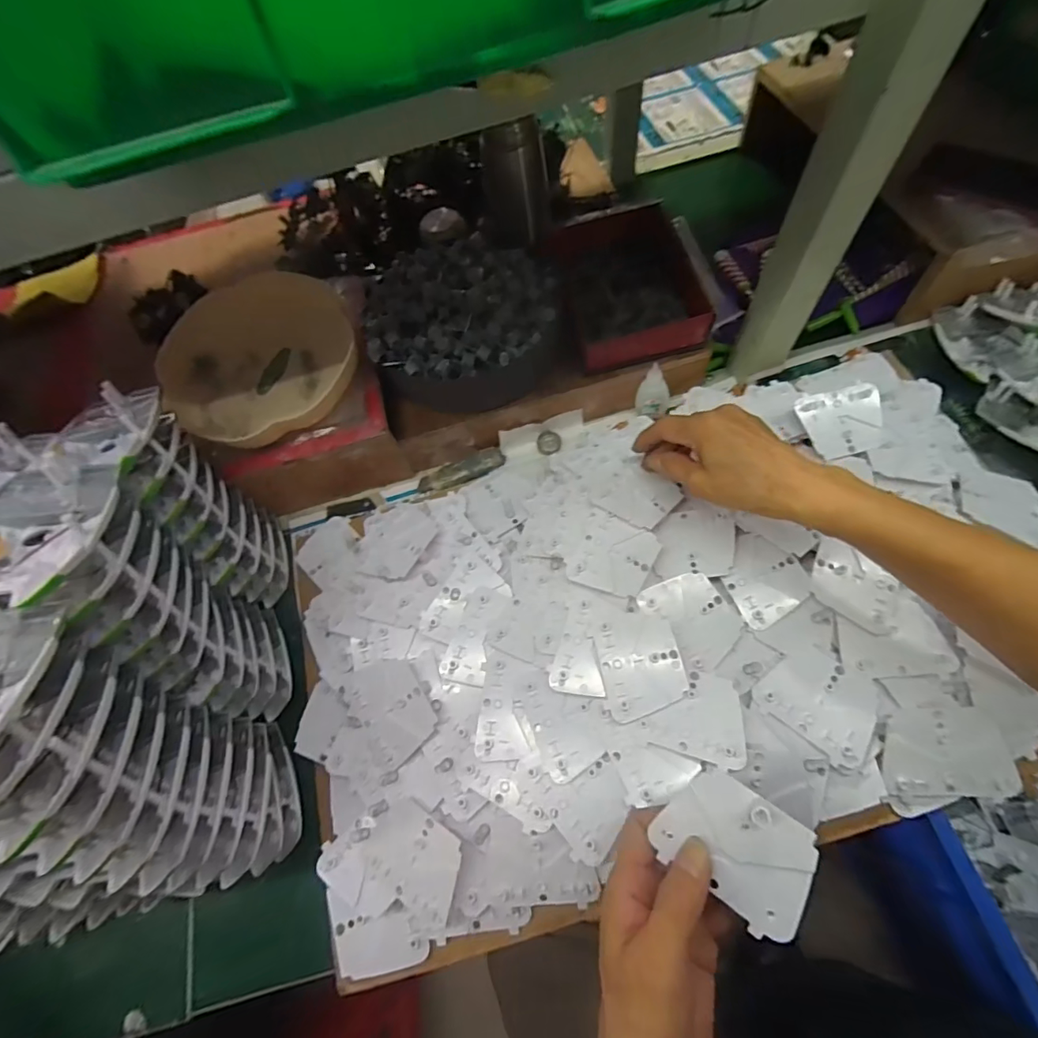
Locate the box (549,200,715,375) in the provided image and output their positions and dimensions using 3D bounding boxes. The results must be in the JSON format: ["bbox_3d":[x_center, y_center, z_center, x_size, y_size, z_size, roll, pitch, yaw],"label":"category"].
[{"bbox_3d":[0.116,-0.256,0.516,0.136,0.041,0.185,-13,66,1],"label":"box"}]

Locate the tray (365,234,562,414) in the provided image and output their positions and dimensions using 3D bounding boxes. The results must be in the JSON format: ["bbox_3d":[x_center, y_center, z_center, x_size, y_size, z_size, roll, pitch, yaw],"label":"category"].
[{"bbox_3d":[-0.059,-0.212,0.513,0.200,0.063,0.185,-2,67,5],"label":"tray"}]

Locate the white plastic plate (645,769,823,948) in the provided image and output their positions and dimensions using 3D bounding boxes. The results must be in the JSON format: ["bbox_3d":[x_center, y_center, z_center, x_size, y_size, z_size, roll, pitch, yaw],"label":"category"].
[{"bbox_3d":[0.127,0.189,0.272,0.082,0.005,0.066,35,101,23],"label":"white plastic plate"}]

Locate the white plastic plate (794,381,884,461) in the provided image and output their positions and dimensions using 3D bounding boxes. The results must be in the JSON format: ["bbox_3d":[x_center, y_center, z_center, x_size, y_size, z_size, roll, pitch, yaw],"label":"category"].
[{"bbox_3d":[0.316,-0.095,0.463,0.078,0.006,0.065,-14,87,0],"label":"white plastic plate"}]

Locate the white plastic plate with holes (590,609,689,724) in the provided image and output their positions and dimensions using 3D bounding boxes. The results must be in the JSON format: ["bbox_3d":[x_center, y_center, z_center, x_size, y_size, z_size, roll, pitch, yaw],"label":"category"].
[{"bbox_3d":[0.097,0.114,0.385,0.065,0.008,0.083,-11,66,2],"label":"white plastic plate with holes"}]

